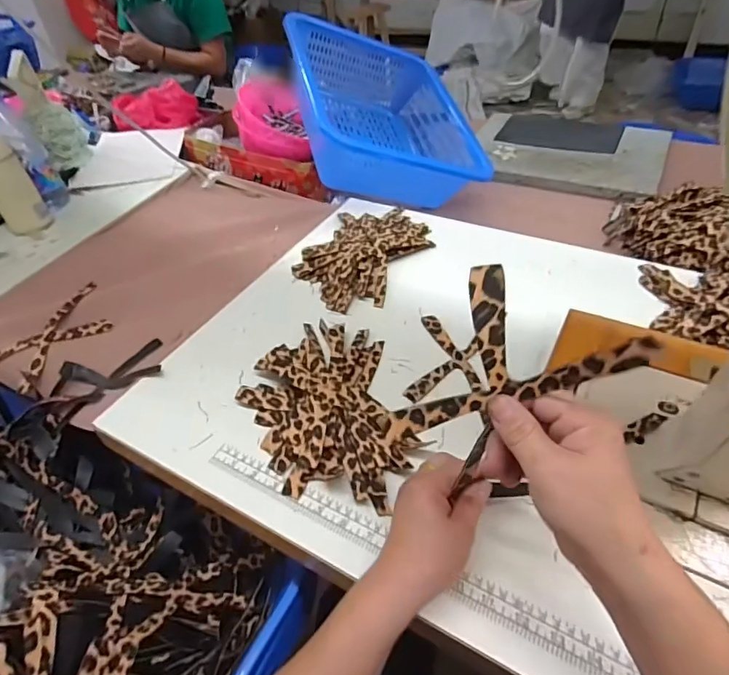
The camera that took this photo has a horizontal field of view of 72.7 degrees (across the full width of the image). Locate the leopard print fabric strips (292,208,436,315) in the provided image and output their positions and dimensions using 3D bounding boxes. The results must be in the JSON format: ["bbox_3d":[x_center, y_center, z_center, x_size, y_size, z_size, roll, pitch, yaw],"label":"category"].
[{"bbox_3d":[-0.003,-0.128,0.714,0.152,0.029,0.236,20,48,25],"label":"leopard print fabric strips"}]

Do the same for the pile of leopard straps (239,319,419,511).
[{"bbox_3d":[-0.043,0.070,0.507,0.150,0.026,0.224,-11,43,-7],"label":"pile of leopard straps"}]

